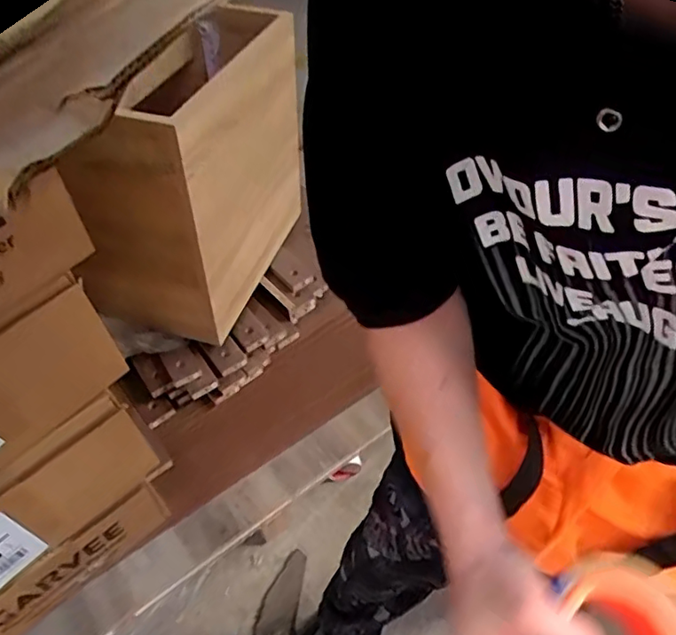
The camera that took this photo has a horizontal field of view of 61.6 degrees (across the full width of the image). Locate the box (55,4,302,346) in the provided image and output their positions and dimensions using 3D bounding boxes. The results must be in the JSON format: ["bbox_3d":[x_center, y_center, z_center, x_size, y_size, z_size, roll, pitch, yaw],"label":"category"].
[{"bbox_3d":[-0.231,-0.238,0.975,0.198,0.434,0.442,11,52,13],"label":"box"}]

